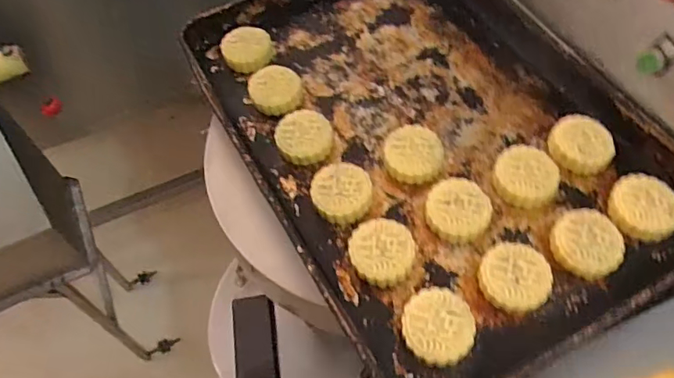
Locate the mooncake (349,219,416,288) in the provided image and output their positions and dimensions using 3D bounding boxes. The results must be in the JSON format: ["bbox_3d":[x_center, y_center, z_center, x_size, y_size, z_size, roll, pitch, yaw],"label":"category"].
[{"bbox_3d":[0.047,0.066,0.551,0.066,0.026,0.066,5,57,7],"label":"mooncake"}]

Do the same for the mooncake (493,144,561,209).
[{"bbox_3d":[0.211,-0.015,0.586,0.069,0.028,0.069,-2,57,2],"label":"mooncake"}]

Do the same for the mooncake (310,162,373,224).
[{"bbox_3d":[0.004,0.005,0.595,0.063,0.030,0.070,-17,57,-8],"label":"mooncake"}]

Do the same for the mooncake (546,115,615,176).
[{"bbox_3d":[0.280,-0.052,0.602,0.071,0.026,0.062,30,63,21],"label":"mooncake"}]

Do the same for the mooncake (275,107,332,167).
[{"bbox_3d":[-0.039,-0.062,0.639,0.067,0.033,0.064,-2,57,2],"label":"mooncake"}]

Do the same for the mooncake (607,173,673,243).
[{"bbox_3d":[0.324,0.018,0.555,0.069,0.023,0.063,-2,57,2],"label":"mooncake"}]

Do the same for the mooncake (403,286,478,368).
[{"bbox_3d":[0.097,0.134,0.507,0.066,0.029,0.072,0,57,3],"label":"mooncake"}]

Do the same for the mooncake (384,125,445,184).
[{"bbox_3d":[0.090,-0.042,0.611,0.067,0.030,0.066,-2,57,2],"label":"mooncake"}]

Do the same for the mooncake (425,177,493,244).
[{"bbox_3d":[0.130,0.024,0.568,0.064,0.031,0.068,-2,57,2],"label":"mooncake"}]

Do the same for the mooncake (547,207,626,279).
[{"bbox_3d":[0.255,0.054,0.540,0.072,0.030,0.072,-2,57,2],"label":"mooncake"}]

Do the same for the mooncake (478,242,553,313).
[{"bbox_3d":[0.176,0.089,0.524,0.063,0.030,0.067,-2,57,2],"label":"mooncake"}]

